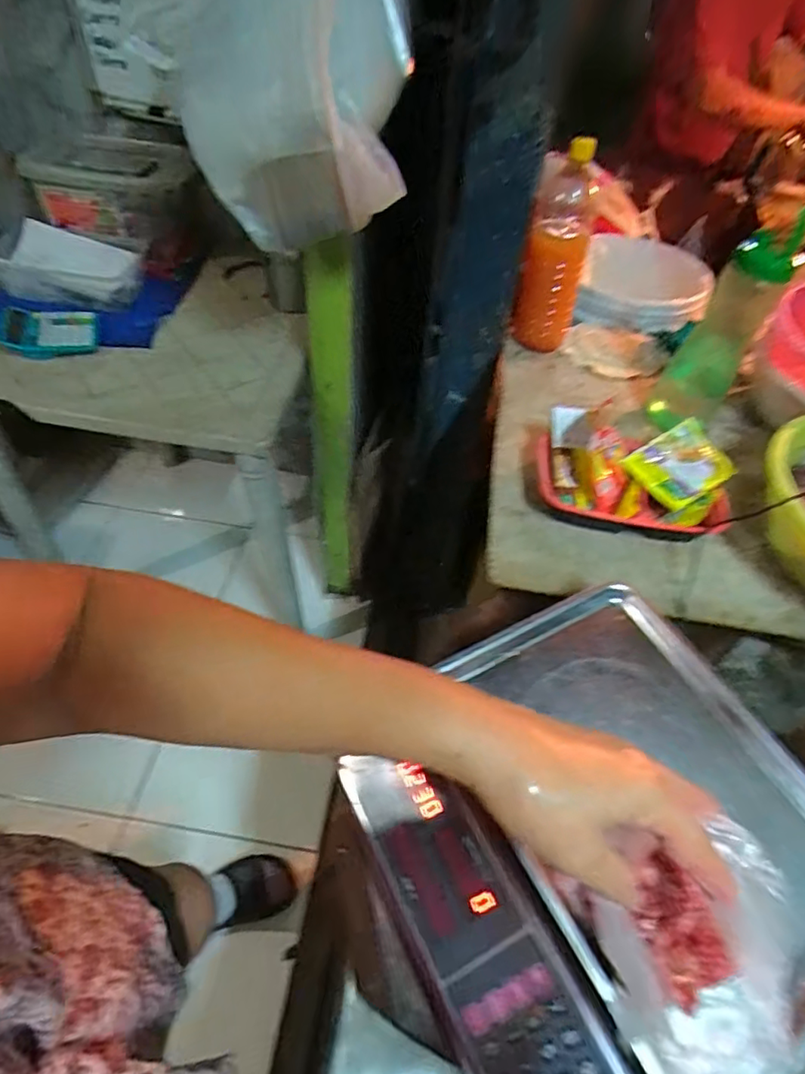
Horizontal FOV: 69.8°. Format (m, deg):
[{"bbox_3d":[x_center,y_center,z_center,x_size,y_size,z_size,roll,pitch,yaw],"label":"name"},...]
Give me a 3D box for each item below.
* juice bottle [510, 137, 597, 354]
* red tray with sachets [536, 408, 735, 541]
[{"bbox_3d":[0.235,-0.426,0.873,0.095,0.257,0.075,20,52,12],"label":"juice bottle"},{"bbox_3d":[0.282,-0.075,0.703,0.230,0.080,0.159,7,51,1],"label":"red tray with sachets"}]

